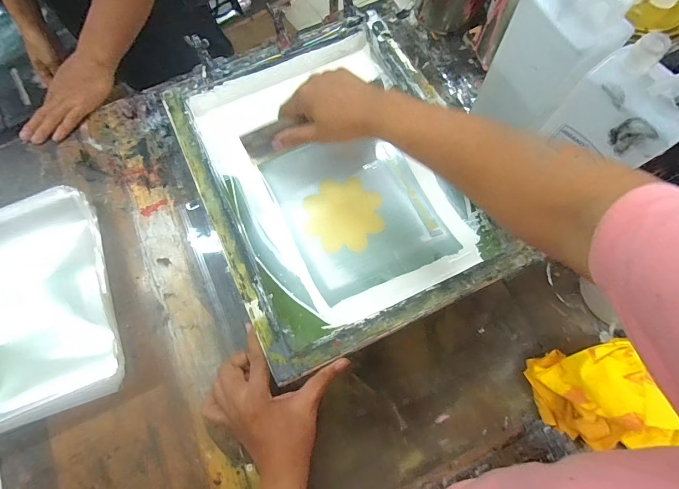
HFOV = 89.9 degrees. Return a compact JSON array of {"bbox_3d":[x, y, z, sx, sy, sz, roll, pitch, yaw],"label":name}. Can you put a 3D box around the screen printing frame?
[{"bbox_3d":[-0.005,-0.098,0.471,0.350,0.063,0.439,-25,75,-6],"label":"screen printing frame"}]

